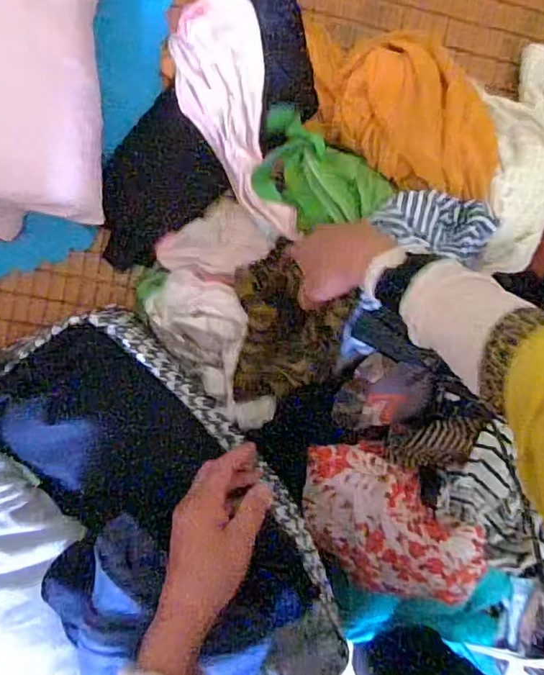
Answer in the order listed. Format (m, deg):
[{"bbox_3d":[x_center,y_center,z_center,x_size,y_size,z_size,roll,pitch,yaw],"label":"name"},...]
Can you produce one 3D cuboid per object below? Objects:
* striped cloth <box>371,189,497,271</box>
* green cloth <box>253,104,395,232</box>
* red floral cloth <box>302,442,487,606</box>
[{"bbox_3d":[0.180,-0.123,0.587,0.132,0.044,0.066,14,95,-7],"label":"striped cloth"},{"bbox_3d":[0.044,-0.183,0.615,0.156,0.049,0.103,41,92,-8],"label":"green cloth"},{"bbox_3d":[0.125,0.213,0.600,0.133,0.070,0.217,-45,98,1],"label":"red floral cloth"}]

